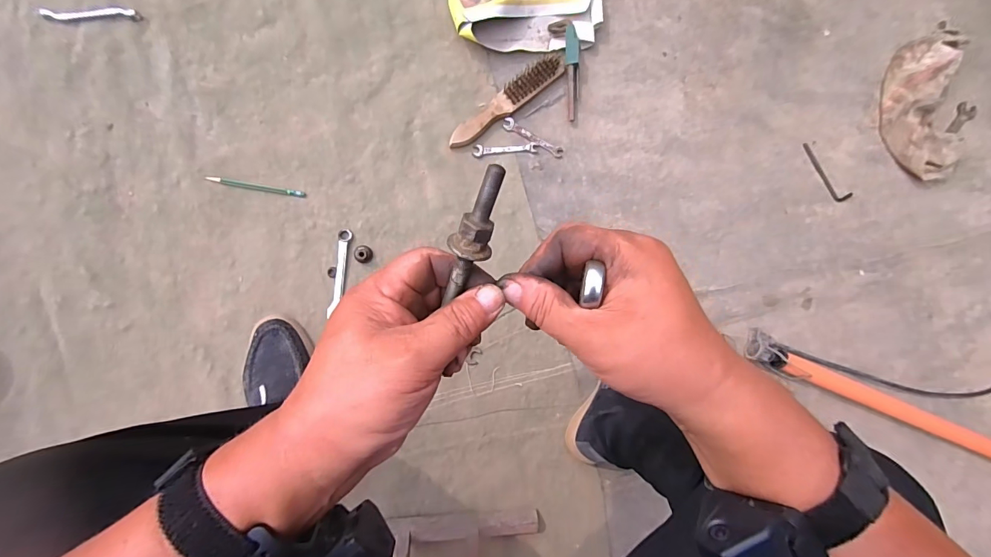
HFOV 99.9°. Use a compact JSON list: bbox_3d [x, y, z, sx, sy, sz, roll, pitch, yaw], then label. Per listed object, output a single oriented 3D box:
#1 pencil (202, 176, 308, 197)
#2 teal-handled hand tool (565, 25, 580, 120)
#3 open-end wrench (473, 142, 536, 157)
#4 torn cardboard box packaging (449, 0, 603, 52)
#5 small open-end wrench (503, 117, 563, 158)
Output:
[{"bbox_3d":[-0.393,-0.151,0.687,0.151,0.004,0.012,10,86,-7],"label":"pencil"},{"bbox_3d":[0.143,-0.377,0.767,0.028,0.022,0.163,-4,101,-8],"label":"teal-handled hand tool"},{"bbox_3d":[0.018,-0.231,0.745,0.115,0.004,0.020,-6,88,-8],"label":"open-end wrench"},{"bbox_3d":[0.058,-0.486,0.751,0.270,0.056,0.128,-5,88,-8],"label":"torn cardboard box packaging"},{"bbox_3d":[0.070,-0.255,0.759,0.117,0.008,0.023,27,84,-6],"label":"small open-end wrench"}]

